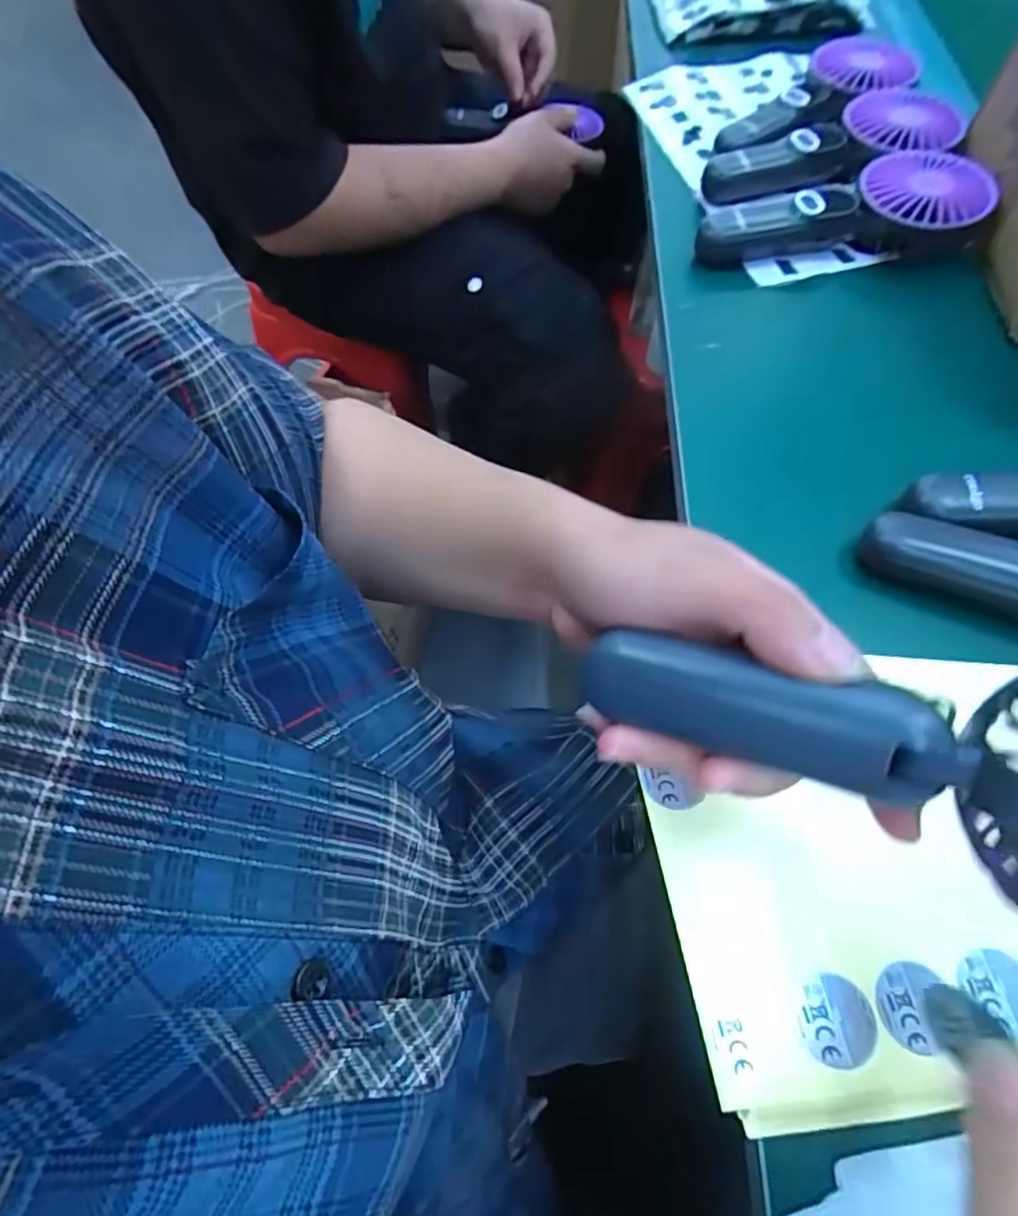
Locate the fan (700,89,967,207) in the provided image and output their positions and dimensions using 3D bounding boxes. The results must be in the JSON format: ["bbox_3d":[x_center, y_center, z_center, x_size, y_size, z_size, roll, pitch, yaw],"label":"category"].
[{"bbox_3d":[0.234,-0.345,0.441,0.172,0.034,0.082,-14,63,9],"label":"fan"}]

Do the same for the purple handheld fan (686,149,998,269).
[{"bbox_3d":[0.230,-0.281,0.416,0.185,0.042,0.075,6,64,5],"label":"purple handheld fan"}]

